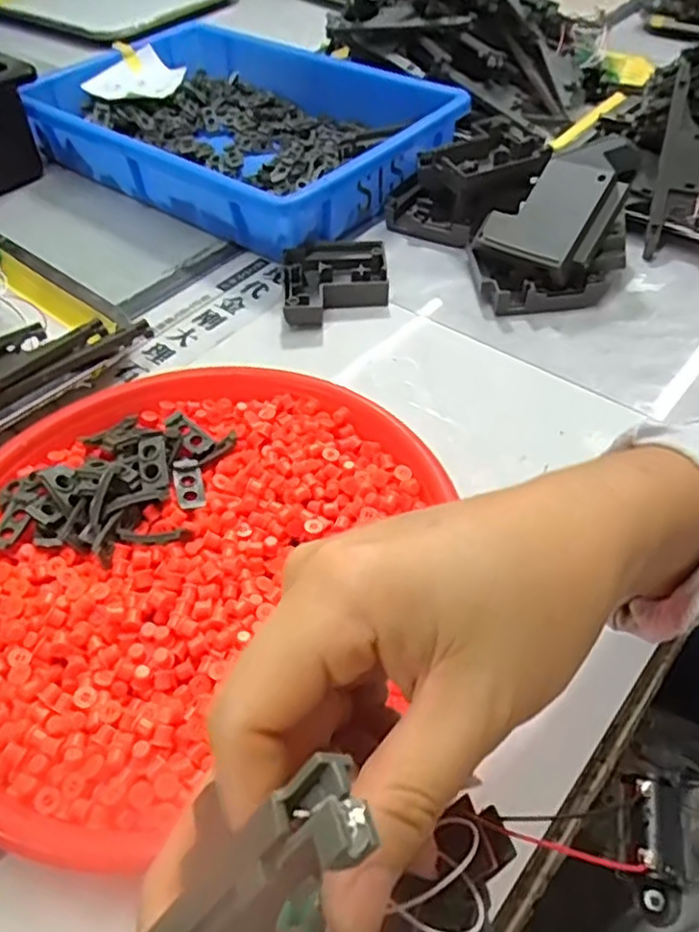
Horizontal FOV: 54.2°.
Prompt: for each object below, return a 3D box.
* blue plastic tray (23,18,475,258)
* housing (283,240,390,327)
[{"bbox_3d":[-0.103,-0.318,0.635,0.369,0.062,0.263,30,56,26],"label":"blue plastic tray"},{"bbox_3d":[-0.010,-0.132,0.495,0.074,0.022,0.075,-6,48,-2],"label":"housing"}]

